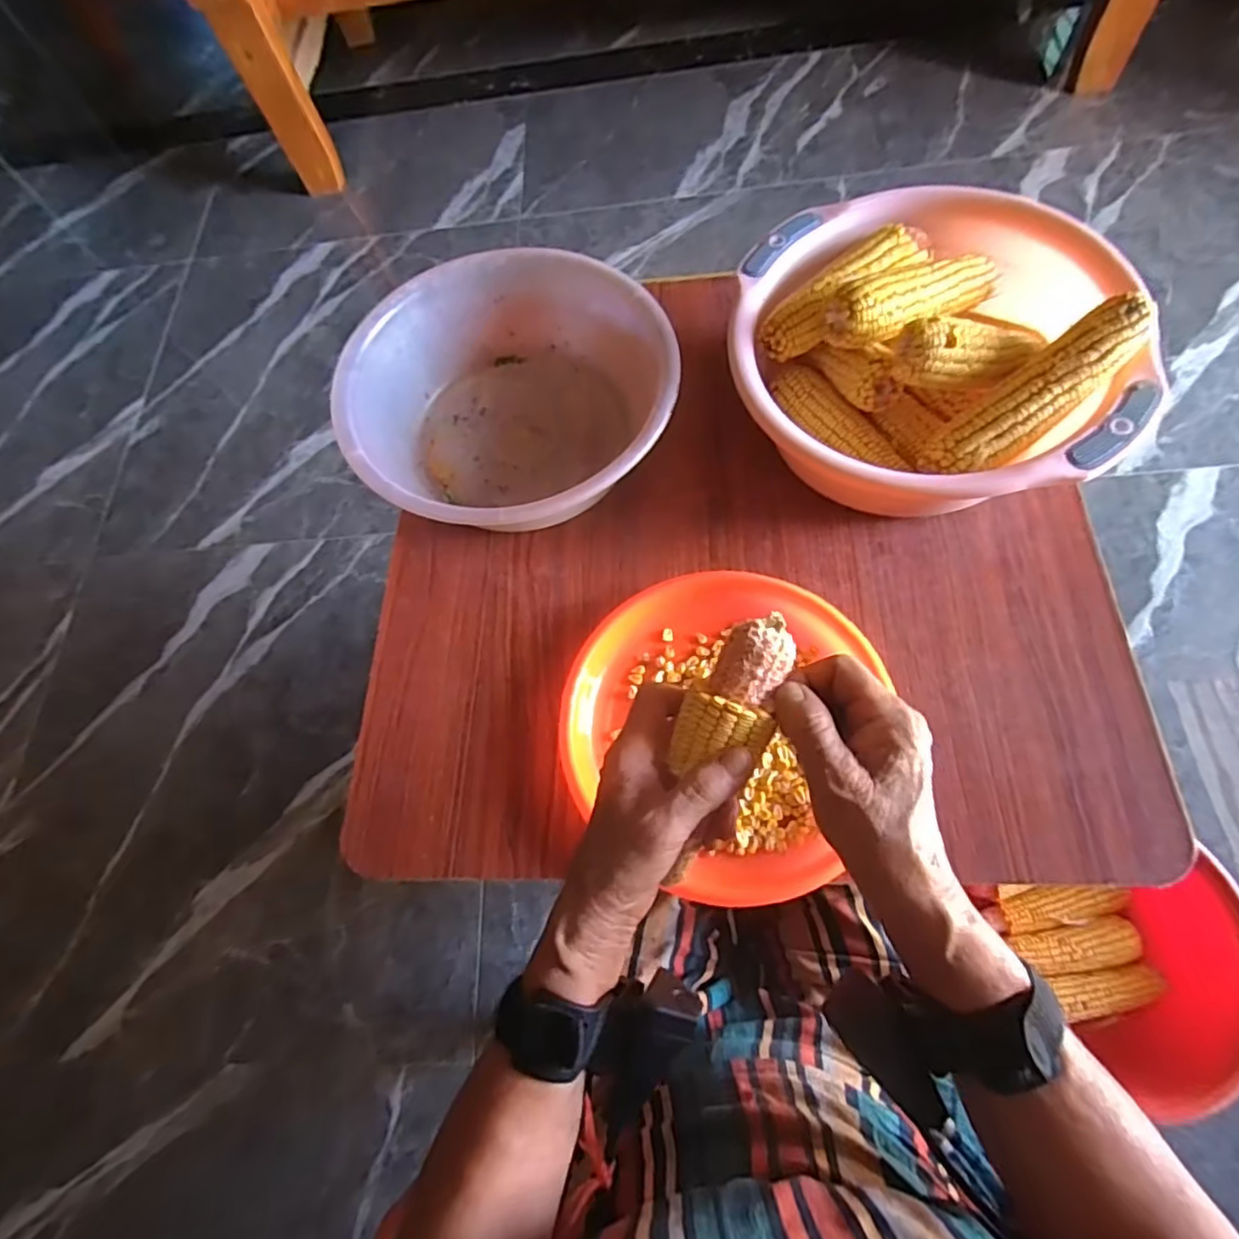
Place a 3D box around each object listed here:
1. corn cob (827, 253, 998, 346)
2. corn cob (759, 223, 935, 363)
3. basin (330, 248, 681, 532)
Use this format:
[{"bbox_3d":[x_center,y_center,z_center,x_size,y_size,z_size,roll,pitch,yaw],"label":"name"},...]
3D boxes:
[{"bbox_3d":[0.231,-0.251,0.485,0.141,0.038,0.047,-27,70,-9],"label":"corn cob"},{"bbox_3d":[0.184,-0.268,0.515,0.159,0.041,0.045,-36,68,-8],"label":"corn cob"},{"bbox_3d":[-0.093,-0.184,0.555,0.268,0.098,0.263,-3,68,6],"label":"basin"}]

